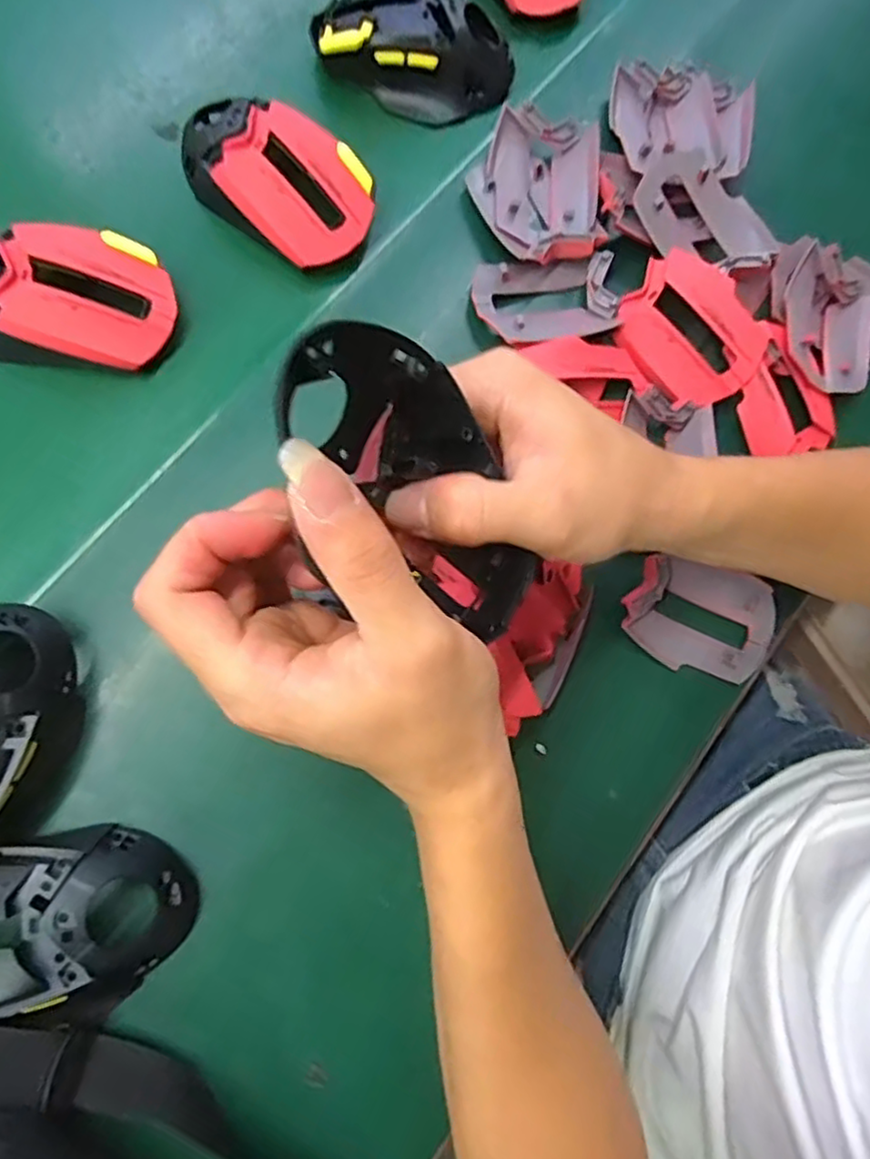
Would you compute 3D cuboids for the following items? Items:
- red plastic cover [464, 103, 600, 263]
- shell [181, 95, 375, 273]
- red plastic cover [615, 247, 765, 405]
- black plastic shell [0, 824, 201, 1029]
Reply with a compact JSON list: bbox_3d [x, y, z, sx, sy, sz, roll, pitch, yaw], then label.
[{"bbox_3d":[0.055,-0.221,0.381,0.070,0.017,0.088,4,76,1],"label":"red plastic cover"},{"bbox_3d":[-0.089,-0.219,0.368,0.114,0.044,0.060,36,79,8],"label":"shell"},{"bbox_3d":[0.140,-0.137,0.366,0.078,0.019,0.060,43,80,9],"label":"red plastic cover"},{"bbox_3d":[-0.162,0.146,0.280,0.111,0.040,0.074,-12,77,-3],"label":"black plastic shell"}]

